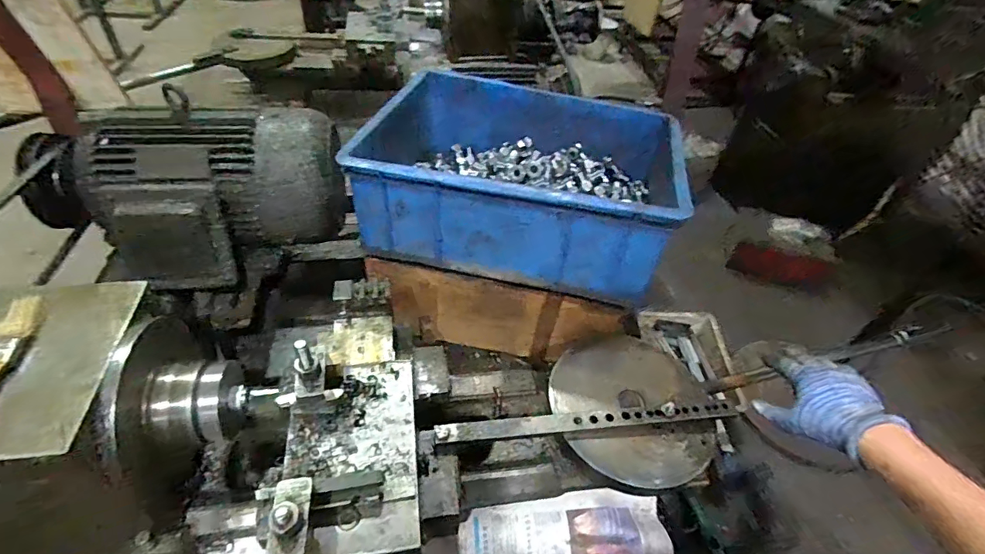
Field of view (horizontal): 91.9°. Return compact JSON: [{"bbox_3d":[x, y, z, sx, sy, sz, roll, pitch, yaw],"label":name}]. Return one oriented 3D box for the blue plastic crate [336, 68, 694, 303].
[{"bbox_3d":[0.042,-0.149,0.670,0.400,0.139,0.309,13,46,7],"label":"blue plastic crate"}]

